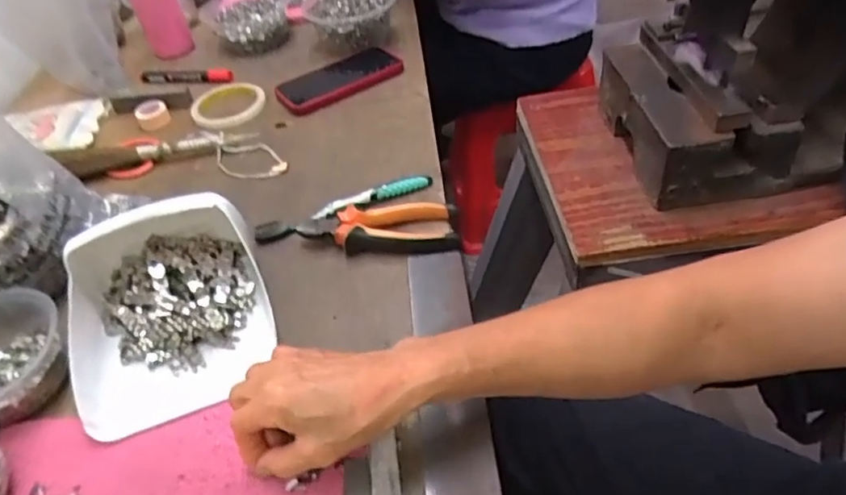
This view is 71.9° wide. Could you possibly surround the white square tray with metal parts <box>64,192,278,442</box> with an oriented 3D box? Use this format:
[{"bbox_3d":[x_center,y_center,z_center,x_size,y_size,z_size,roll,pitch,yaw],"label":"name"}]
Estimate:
[{"bbox_3d":[-0.212,0.040,0.476,0.158,0.082,0.176,-22,46,-13],"label":"white square tray with metal parts"}]

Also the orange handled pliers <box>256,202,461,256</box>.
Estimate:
[{"bbox_3d":[-0.064,-0.017,0.565,0.196,0.032,0.053,0,45,10],"label":"orange handled pliers"}]

